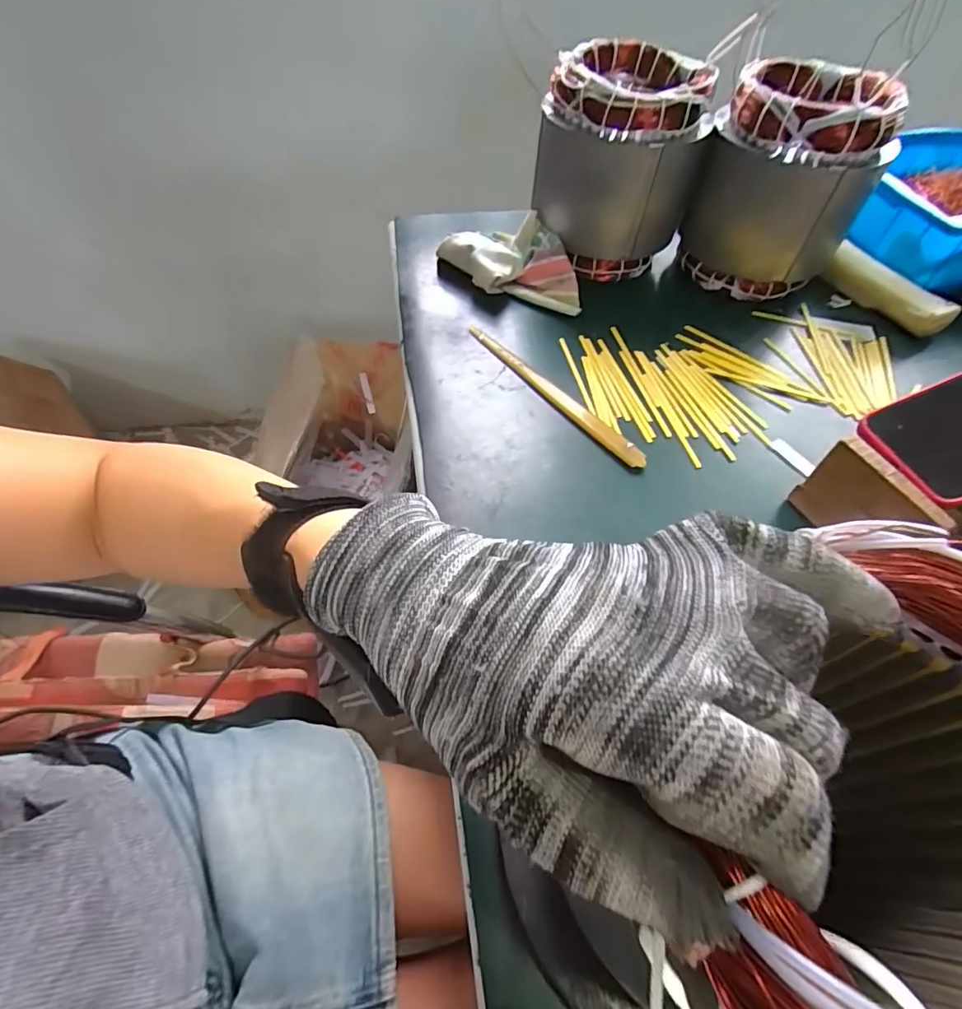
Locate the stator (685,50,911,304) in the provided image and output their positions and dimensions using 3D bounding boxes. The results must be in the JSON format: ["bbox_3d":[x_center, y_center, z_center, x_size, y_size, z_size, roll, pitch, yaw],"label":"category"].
[{"bbox_3d":[0.292,-0.310,0.490,0.143,0.169,0.131,25,57,15],"label":"stator"}]

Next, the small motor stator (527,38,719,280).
[{"bbox_3d":[0.130,-0.332,0.501,0.149,0.165,0.139,8,54,3],"label":"small motor stator"}]

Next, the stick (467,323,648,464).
[{"bbox_3d":[0.060,-0.101,0.437,0.019,0.007,0.209,-32,61,-23],"label":"stick"}]

